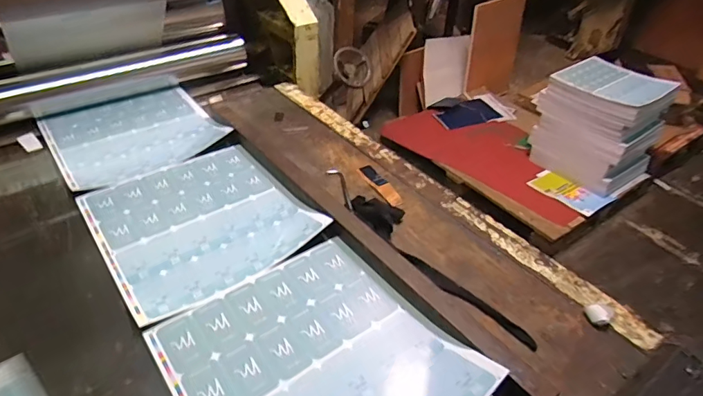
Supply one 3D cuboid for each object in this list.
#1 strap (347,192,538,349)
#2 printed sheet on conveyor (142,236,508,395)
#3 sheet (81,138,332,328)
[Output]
[{"bbox_3d":[0.145,0.105,0.837,0.084,0.034,0.426,-28,48,-31],"label":"strap"},{"bbox_3d":[-0.048,0.227,0.660,0.349,0.026,0.379,-25,47,-29],"label":"printed sheet on conveyor"},{"bbox_3d":[-0.293,0.032,0.905,0.346,0.015,0.384,-26,47,-29],"label":"sheet"}]

